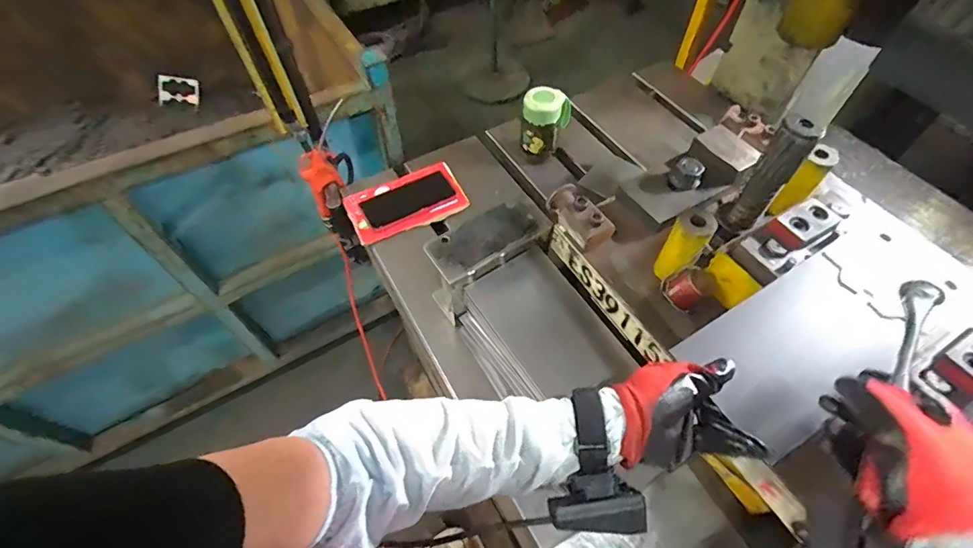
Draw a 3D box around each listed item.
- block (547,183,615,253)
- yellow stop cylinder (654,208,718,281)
[{"bbox_3d":[0.118,-0.076,0.583,0.046,0.044,0.092,-25,60,-17],"label":"block"},{"bbox_3d":[0.222,-0.030,0.514,0.039,0.086,0.040,35,62,21],"label":"yellow stop cylinder"}]

